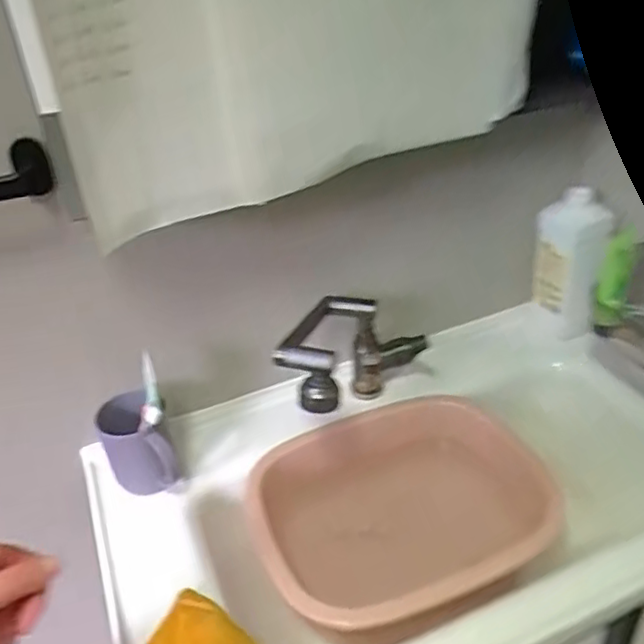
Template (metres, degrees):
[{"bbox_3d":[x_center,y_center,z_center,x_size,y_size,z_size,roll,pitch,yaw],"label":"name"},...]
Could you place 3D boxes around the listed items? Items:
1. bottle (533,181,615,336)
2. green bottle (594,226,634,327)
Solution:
[{"bbox_3d":[0.353,-0.073,0.926,0.093,0.225,0.065,9,36,20],"label":"bottle"},{"bbox_3d":[0.369,-0.050,0.815,0.039,0.131,0.030,0,34,6],"label":"green bottle"}]

